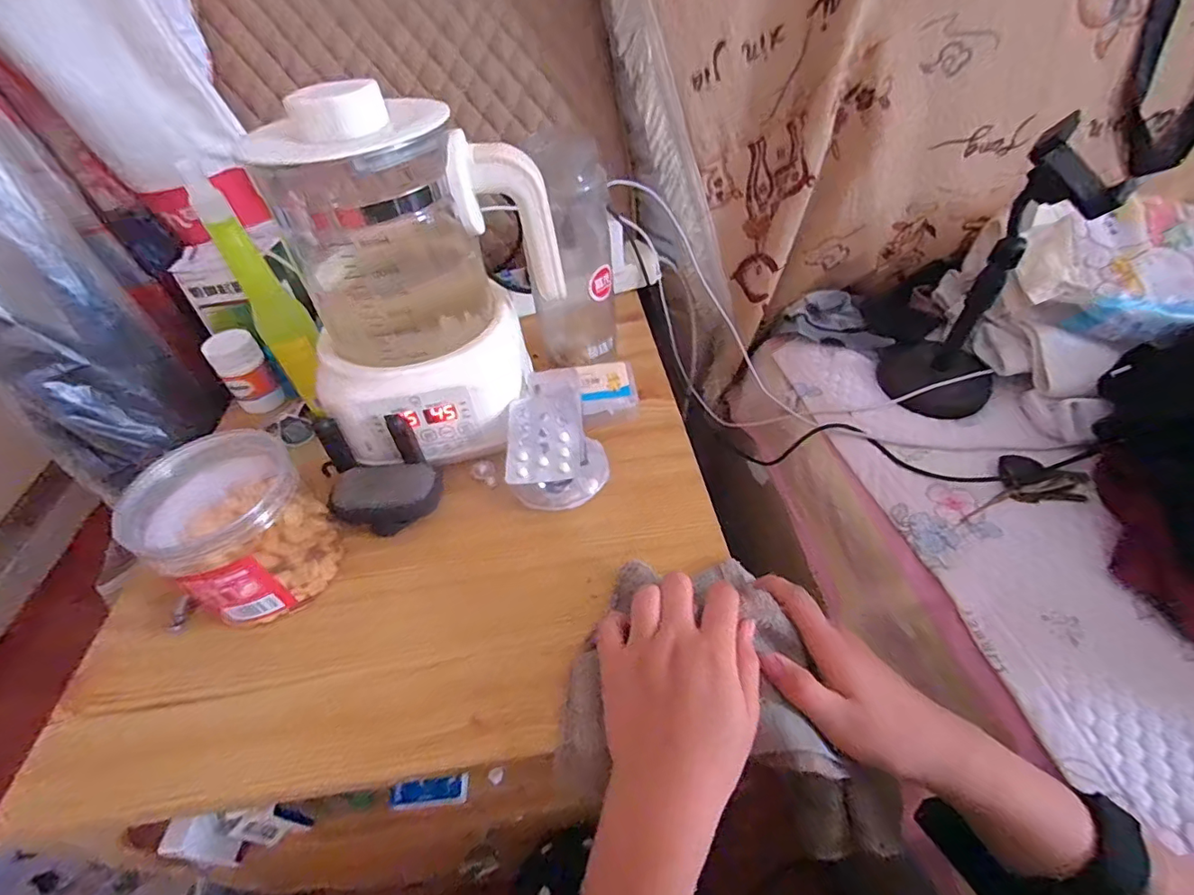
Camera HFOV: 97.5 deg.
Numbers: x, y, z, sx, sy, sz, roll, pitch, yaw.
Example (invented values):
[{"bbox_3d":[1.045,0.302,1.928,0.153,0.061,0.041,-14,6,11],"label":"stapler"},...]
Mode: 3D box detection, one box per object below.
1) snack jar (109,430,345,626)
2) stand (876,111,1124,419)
[{"bbox_3d":[-0.243,0.052,0.359,0.102,0.096,0.099,-3,46,3],"label":"snack jar"},{"bbox_3d":[0.369,-0.164,0.505,0.098,0.258,0.102,3,47,9],"label":"stand"}]

